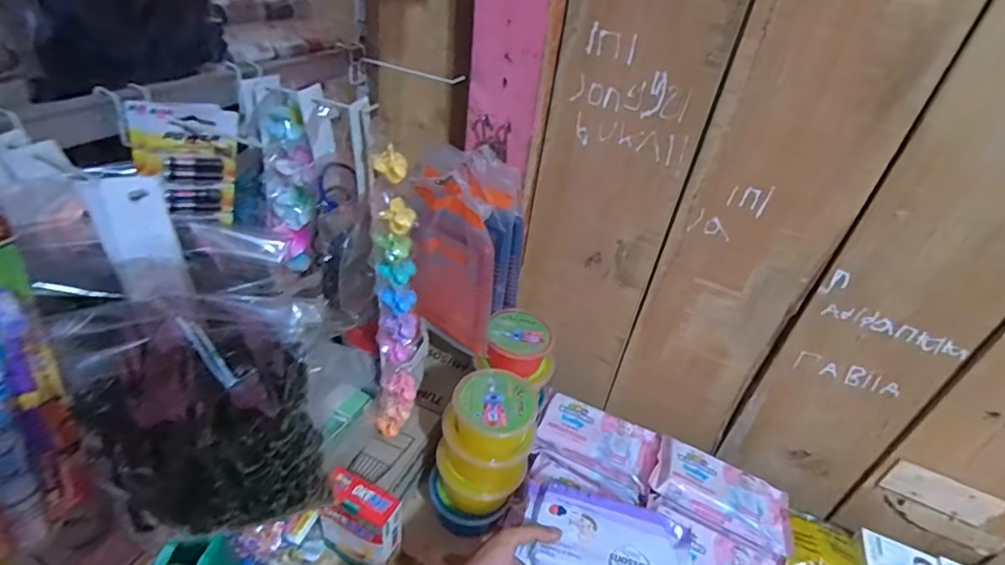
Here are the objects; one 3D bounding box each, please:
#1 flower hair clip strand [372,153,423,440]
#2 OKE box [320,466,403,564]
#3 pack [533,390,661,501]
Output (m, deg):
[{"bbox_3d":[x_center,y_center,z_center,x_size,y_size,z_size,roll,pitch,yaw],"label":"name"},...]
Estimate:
[{"bbox_3d":[-0.122,0.026,0.594,0.048,0.356,0.076,2,38,-6],"label":"flower hair clip strand"},{"bbox_3d":[-0.171,0.295,0.629,0.096,0.146,0.046,22,40,18],"label":"OKE box"},{"bbox_3d":[0.138,0.224,0.745,0.164,0.037,0.098,20,40,16],"label":"pack"}]

